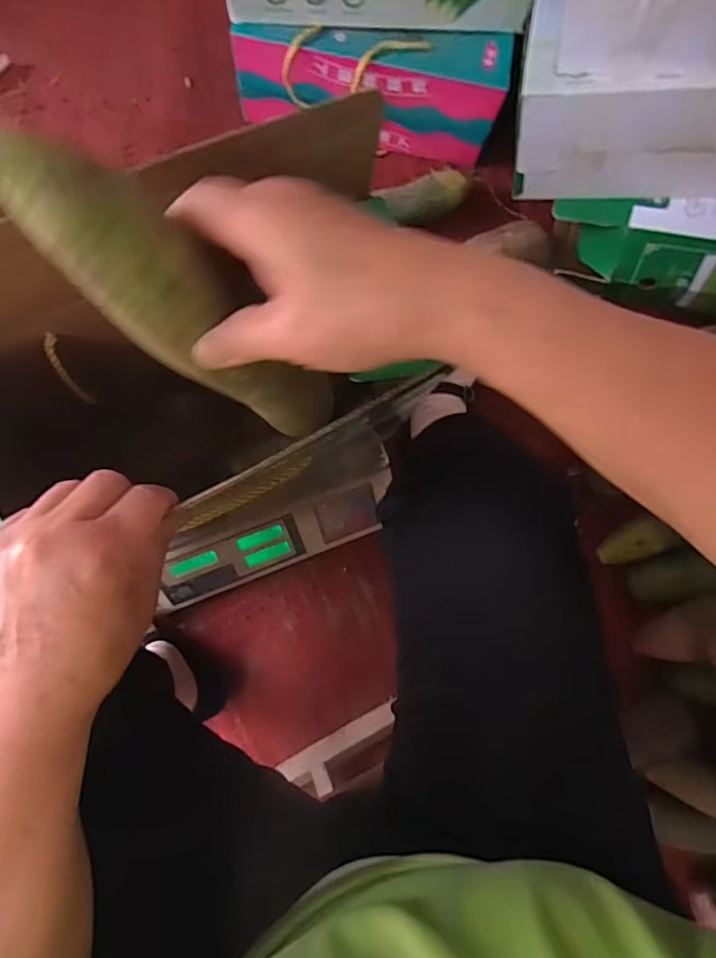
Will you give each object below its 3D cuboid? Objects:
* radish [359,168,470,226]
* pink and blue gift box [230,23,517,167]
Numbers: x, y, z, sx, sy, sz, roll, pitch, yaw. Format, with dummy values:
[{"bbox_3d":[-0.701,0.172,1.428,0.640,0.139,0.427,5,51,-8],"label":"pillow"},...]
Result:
[{"bbox_3d":[0.086,-0.380,0.725,0.136,0.043,0.050,-16,86,-5],"label":"radish"},{"bbox_3d":[0.015,-0.500,0.685,0.331,0.132,0.077,4,87,-1],"label":"pink and blue gift box"}]

